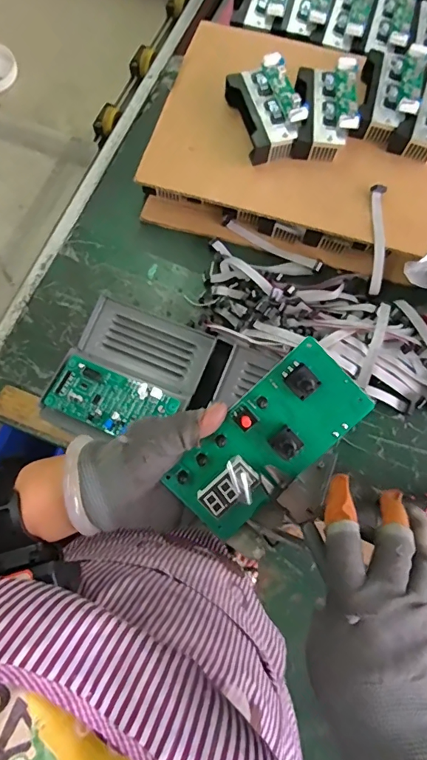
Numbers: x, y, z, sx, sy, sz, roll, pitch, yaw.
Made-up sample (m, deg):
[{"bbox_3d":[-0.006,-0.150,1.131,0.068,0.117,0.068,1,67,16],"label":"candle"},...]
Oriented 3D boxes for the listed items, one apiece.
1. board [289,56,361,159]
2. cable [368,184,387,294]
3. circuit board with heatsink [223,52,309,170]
[{"bbox_3d":[0.150,-0.362,0.601,0.078,0.044,0.130,7,73,2],"label":"board"},{"bbox_3d":[0.212,-0.182,0.582,0.015,0.019,0.141,2,90,0],"label":"cable"},{"bbox_3d":[0.072,-0.359,0.600,0.078,0.045,0.122,-18,74,-6],"label":"circuit board with heatsink"}]

